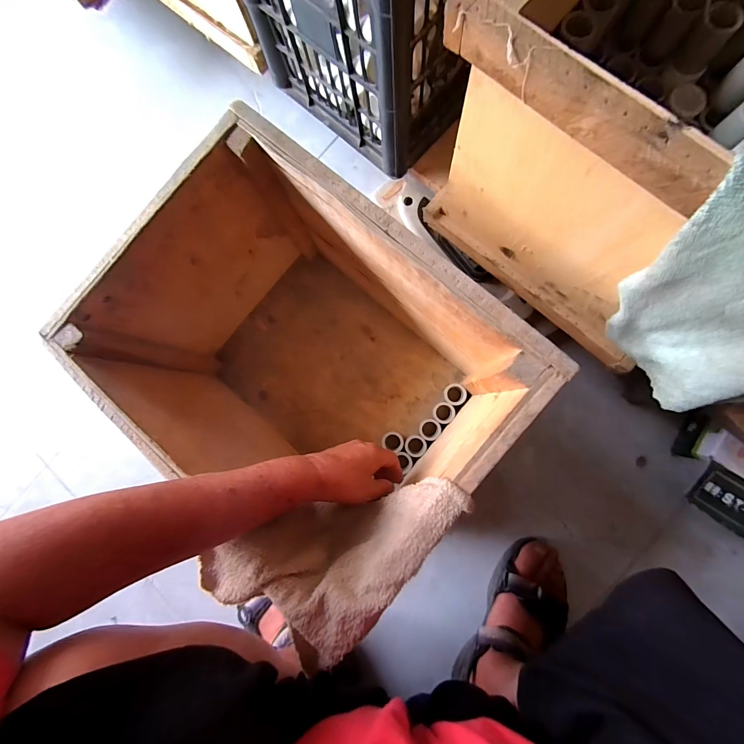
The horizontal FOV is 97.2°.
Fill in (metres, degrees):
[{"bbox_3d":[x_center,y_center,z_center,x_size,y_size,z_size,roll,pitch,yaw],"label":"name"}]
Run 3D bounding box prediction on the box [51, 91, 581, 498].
[{"bbox_3d":[-0.065,-0.007,0.419,0.381,0.262,0.299,41,90,8],"label":"box"}]

